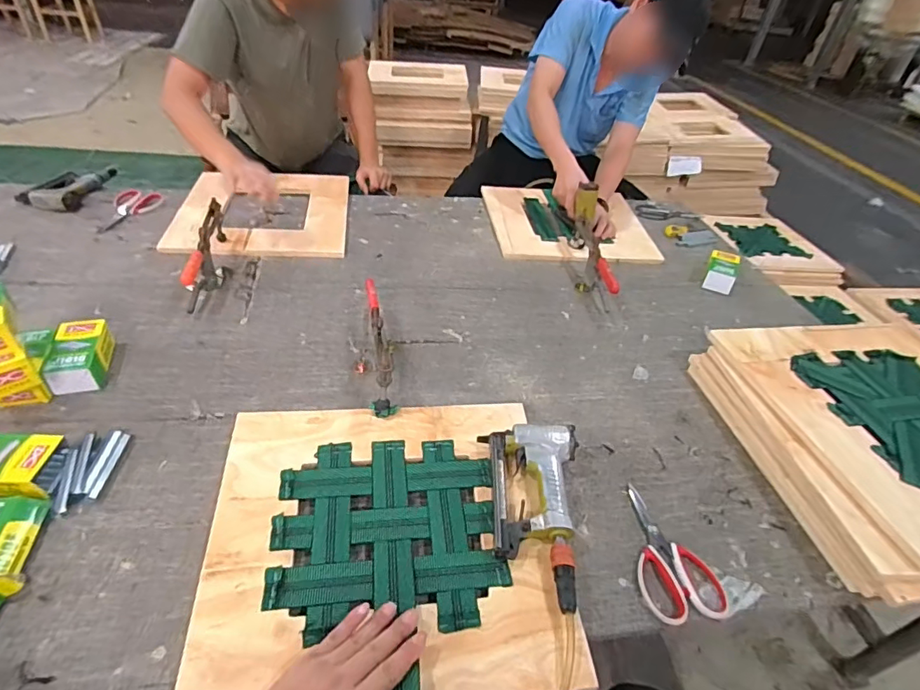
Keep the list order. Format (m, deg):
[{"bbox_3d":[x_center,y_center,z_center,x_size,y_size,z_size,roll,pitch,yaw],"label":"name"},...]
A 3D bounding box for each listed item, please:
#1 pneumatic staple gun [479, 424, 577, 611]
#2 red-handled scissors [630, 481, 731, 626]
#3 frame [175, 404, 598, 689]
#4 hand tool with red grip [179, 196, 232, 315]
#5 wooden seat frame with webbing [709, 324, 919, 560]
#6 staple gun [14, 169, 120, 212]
[{"bbox_3d":[0.105,0.216,0.650,0.131,0.058,0.246,1,40,-8],"label":"pneumatic staple gun"},{"bbox_3d":[0.266,0.264,0.651,0.102,0.013,0.186,0,40,-10],"label":"red-handled scissors"},{"bbox_3d":[-0.097,0.229,0.623,0.405,0.020,0.394,-1,40,-11],"label":"frame"},{"bbox_3d":[-0.514,-0.191,1.025,0.046,0.108,0.273,0,40,-9],"label":"hand tool with red grip"},{"bbox_3d":[0.680,0.104,0.766,0.389,0.019,0.457,-4,39,-11],"label":"wooden seat frame with webbing"},{"bbox_3d":[-0.993,-0.404,1.255,0.141,0.039,0.247,1,40,-8],"label":"staple gun"}]

